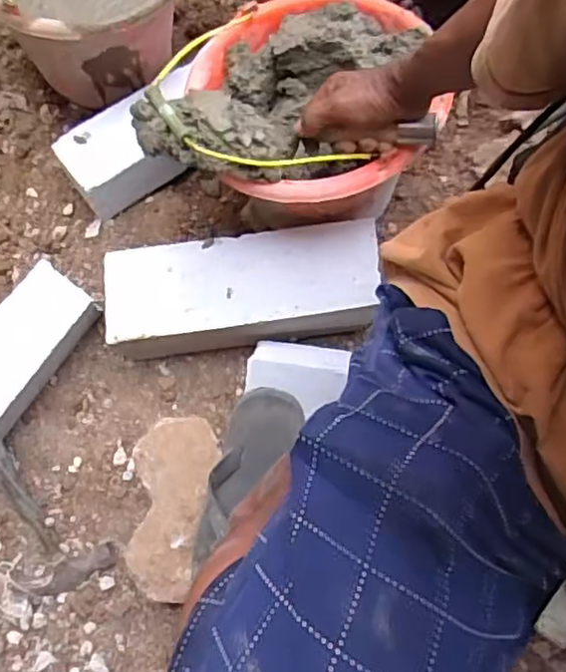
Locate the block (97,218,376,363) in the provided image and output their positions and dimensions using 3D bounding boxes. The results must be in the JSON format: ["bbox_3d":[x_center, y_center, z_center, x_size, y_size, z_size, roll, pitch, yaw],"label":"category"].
[{"bbox_3d":[-0.055,-0.044,0.783,0.301,0.116,0.122,-7,72,-1],"label":"block"}]

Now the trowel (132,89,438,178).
[{"bbox_3d":[0.001,-0.210,0.662,0.305,0.034,0.089,4,70,0],"label":"trowel"}]

